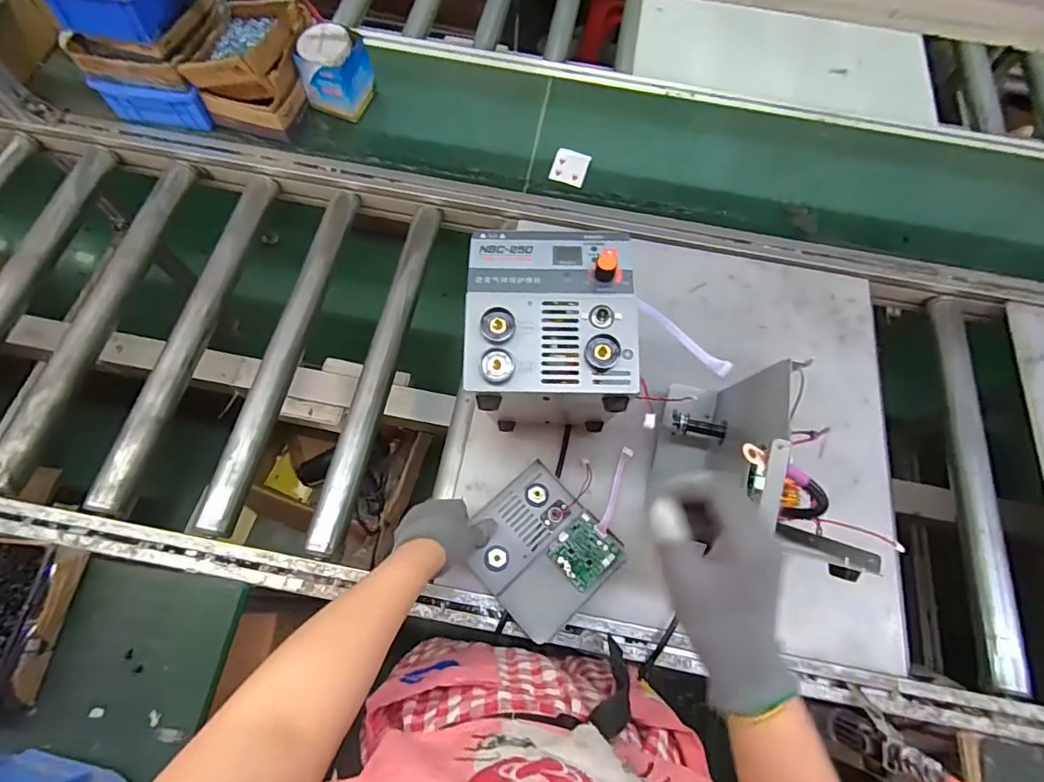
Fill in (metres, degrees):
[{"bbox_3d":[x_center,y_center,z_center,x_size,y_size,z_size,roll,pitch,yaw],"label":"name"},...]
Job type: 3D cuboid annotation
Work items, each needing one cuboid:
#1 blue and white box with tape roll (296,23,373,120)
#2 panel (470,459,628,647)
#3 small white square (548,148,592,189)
[{"bbox_3d":[-0.322,-0.556,0.898,0.093,0.112,0.102,22,69,6],"label":"blue and white box with tape roll"},{"bbox_3d":[0.024,0.192,0.640,0.159,0.044,0.166,-41,74,-16],"label":"panel"},{"bbox_3d":[0.086,-0.396,0.907,0.063,0.006,0.070,17,78,9],"label":"small white square"}]

